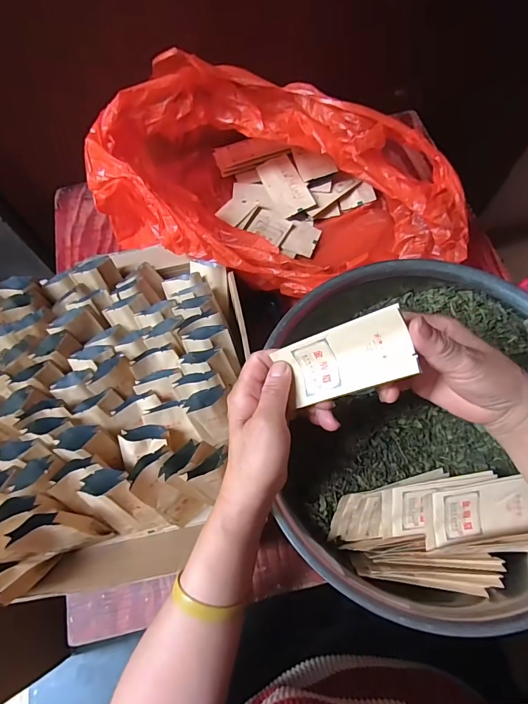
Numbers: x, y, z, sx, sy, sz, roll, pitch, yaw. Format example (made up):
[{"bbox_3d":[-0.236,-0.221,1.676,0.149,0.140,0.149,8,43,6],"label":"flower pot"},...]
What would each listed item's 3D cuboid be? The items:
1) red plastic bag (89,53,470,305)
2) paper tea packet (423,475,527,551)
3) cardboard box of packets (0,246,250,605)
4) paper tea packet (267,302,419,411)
[{"bbox_3d":[0.019,-0.189,0.491,0.437,0.175,0.250,22,70,11],"label":"red plastic bag"},{"bbox_3d":[0.196,0.144,0.352,0.106,0.008,0.051,-9,94,-4],"label":"paper tea packet"},{"bbox_3d":[-0.175,0.058,0.442,0.327,0.108,0.342,-11,68,-2],"label":"cardboard box of packets"},{"bbox_3d":[0.061,0.006,0.301,0.101,0.007,0.051,-23,83,33],"label":"paper tea packet"}]

